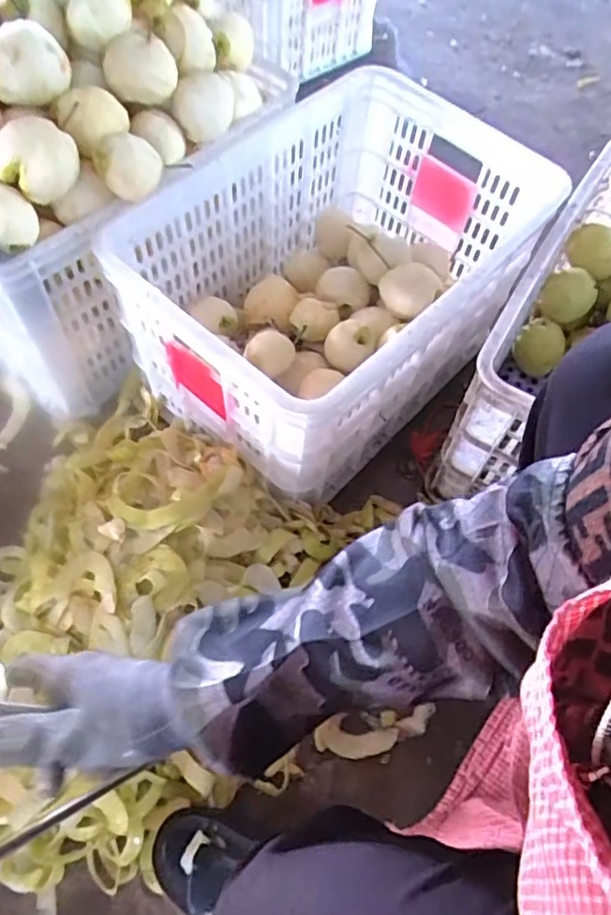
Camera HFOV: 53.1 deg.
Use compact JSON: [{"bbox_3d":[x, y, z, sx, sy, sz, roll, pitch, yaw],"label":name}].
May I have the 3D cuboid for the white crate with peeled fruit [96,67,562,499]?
[{"bbox_3d":[0.052,-0.246,0.830,0.341,0.262,0.552,40,63,19],"label":"white crate with peeled fruit"}]

